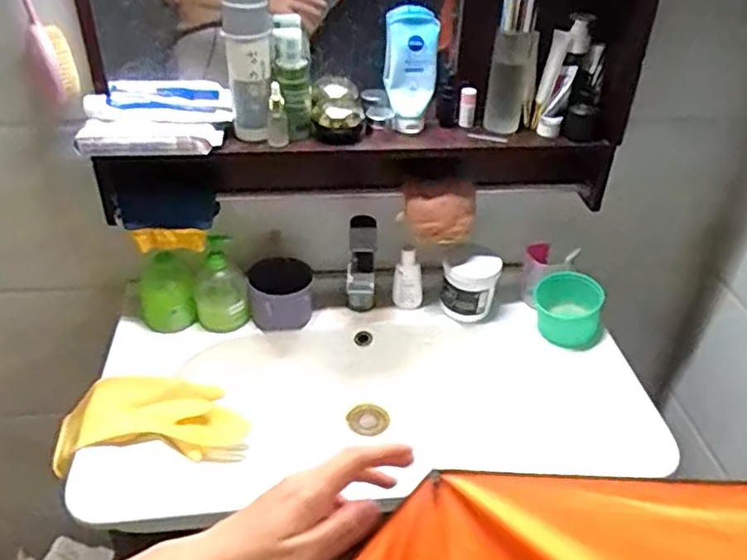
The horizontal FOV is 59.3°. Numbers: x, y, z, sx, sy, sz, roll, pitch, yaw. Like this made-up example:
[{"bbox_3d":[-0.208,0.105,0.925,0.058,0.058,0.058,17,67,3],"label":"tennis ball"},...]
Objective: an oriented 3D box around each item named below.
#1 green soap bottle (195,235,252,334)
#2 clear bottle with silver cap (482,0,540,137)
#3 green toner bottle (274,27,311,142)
[{"bbox_3d":[-0.250,0.006,1.065,0.083,0.155,0.072,-10,38,-16],"label":"green soap bottle"},{"bbox_3d":[0.213,-0.327,1.000,0.062,0.200,0.049,-24,43,-31],"label":"clear bottle with silver cap"},{"bbox_3d":[-0.118,-0.284,0.969,0.052,0.145,0.041,-7,37,-11],"label":"green toner bottle"}]

